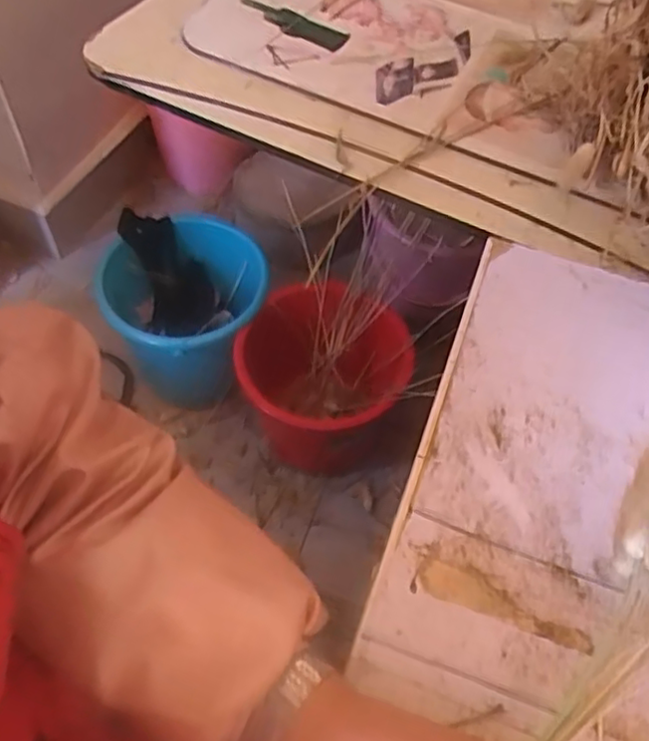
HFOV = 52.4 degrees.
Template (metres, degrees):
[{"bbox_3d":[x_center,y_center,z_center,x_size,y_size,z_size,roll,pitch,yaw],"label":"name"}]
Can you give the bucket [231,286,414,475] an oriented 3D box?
[{"bbox_3d":[-0.009,0.022,0.883,0.206,0.225,0.191,2,57,-2],"label":"bucket"}]

